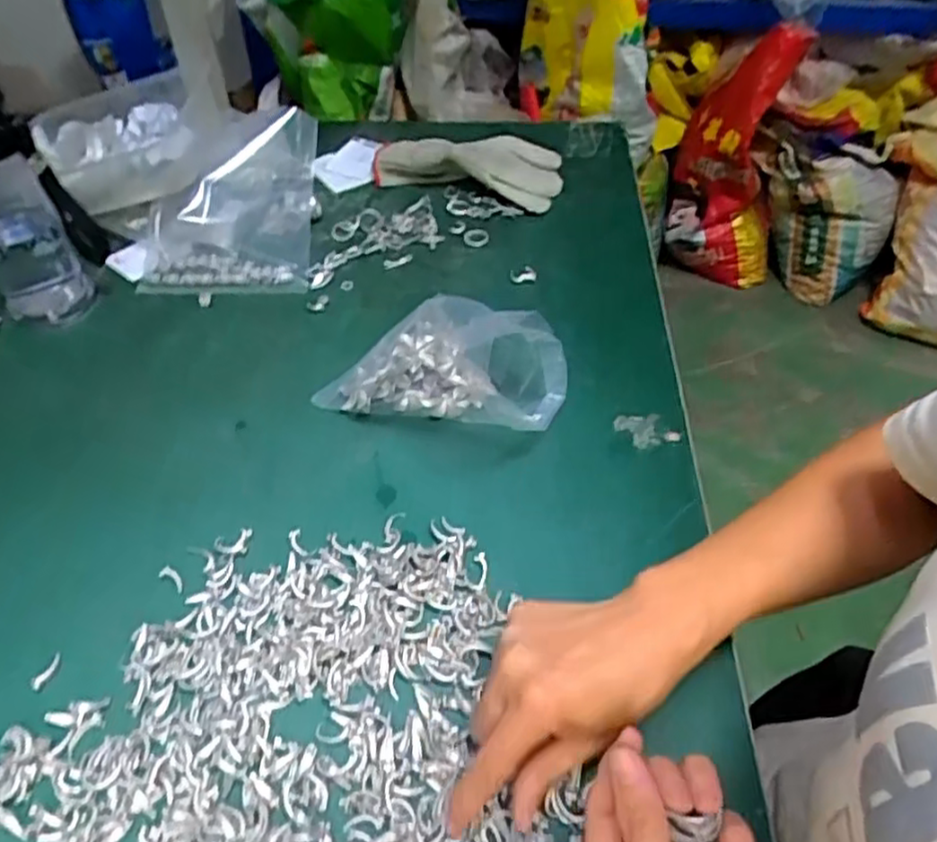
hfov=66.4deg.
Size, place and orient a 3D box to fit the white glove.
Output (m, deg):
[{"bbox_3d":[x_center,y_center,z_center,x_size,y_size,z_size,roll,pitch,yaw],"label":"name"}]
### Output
[{"bbox_3d":[-0.003,-0.269,0.751,0.200,0.044,0.072,10,48,10],"label":"white glove"}]

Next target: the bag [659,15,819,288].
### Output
[{"bbox_3d":[0.650,-0.602,1.747,0.290,0.639,0.241,19,49,15],"label":"bag"}]

